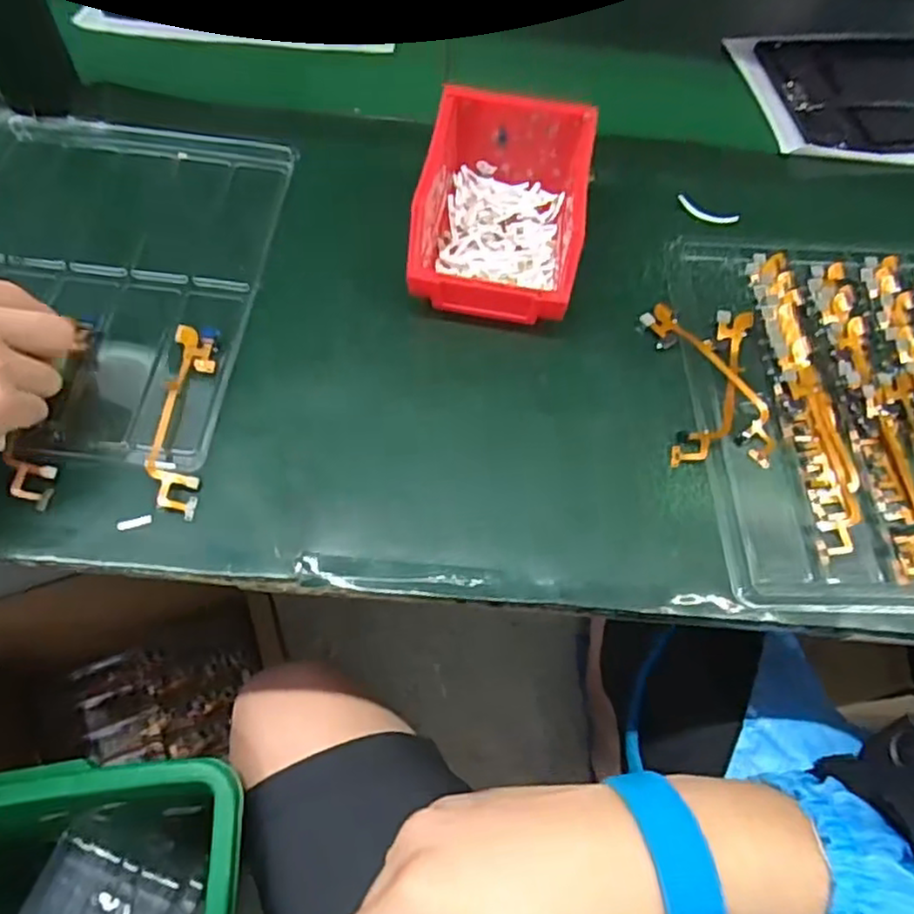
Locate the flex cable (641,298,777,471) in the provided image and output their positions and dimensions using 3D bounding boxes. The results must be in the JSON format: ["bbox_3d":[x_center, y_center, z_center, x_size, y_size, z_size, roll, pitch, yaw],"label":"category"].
[{"bbox_3d":[0.170,-0.053,0.443,0.036,0.006,0.132,-22,65,-15],"label":"flex cable"}]

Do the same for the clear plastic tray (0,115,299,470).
[{"bbox_3d":[-0.243,-0.133,0.466,0.215,0.016,0.291,6,61,-1],"label":"clear plastic tray"}]

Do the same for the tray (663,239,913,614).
[{"bbox_3d":[0.267,-0.037,0.440,0.221,0.013,0.274,3,61,-2],"label":"tray"}]

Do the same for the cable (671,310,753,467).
[{"bbox_3d":[0.171,-0.048,0.439,0.028,0.007,0.131,23,62,9],"label":"cable"}]

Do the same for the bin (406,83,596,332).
[{"bbox_3d":[0.031,-0.168,0.461,0.104,0.077,0.144,10,61,1],"label":"bin"}]

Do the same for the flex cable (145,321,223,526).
[{"bbox_3d":[-0.164,-0.027,0.403,0.027,0.009,0.130,-1,61,-4],"label":"flex cable"}]

